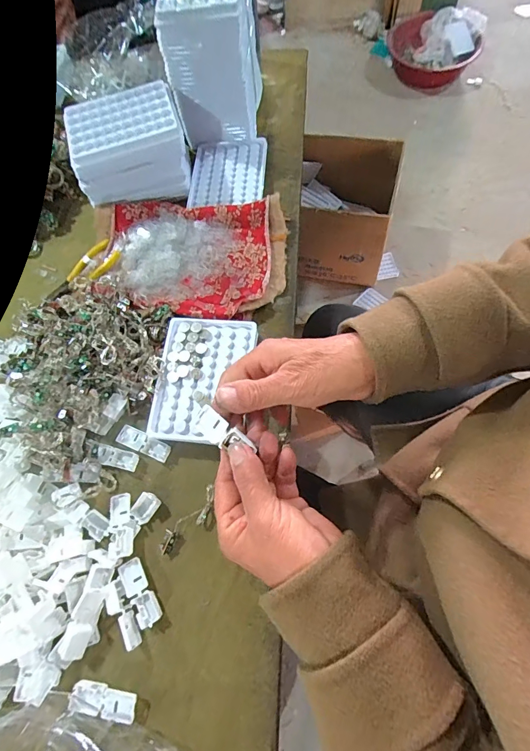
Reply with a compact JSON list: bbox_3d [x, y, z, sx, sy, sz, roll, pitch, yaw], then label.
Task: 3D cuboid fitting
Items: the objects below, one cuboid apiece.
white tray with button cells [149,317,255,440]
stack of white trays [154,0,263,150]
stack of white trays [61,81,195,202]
[{"bbox_3d":[-0.063,0.001,0.383,0.088,0.006,0.128,8,72,2],"label":"white tray with button cells"},{"bbox_3d":[-0.060,-0.397,0.468,0.095,0.163,0.127,3,69,6],"label":"stack of white trays"},{"bbox_3d":[-0.163,-0.276,0.458,0.131,0.075,0.087,-15,69,-2],"label":"stack of white trays"}]

